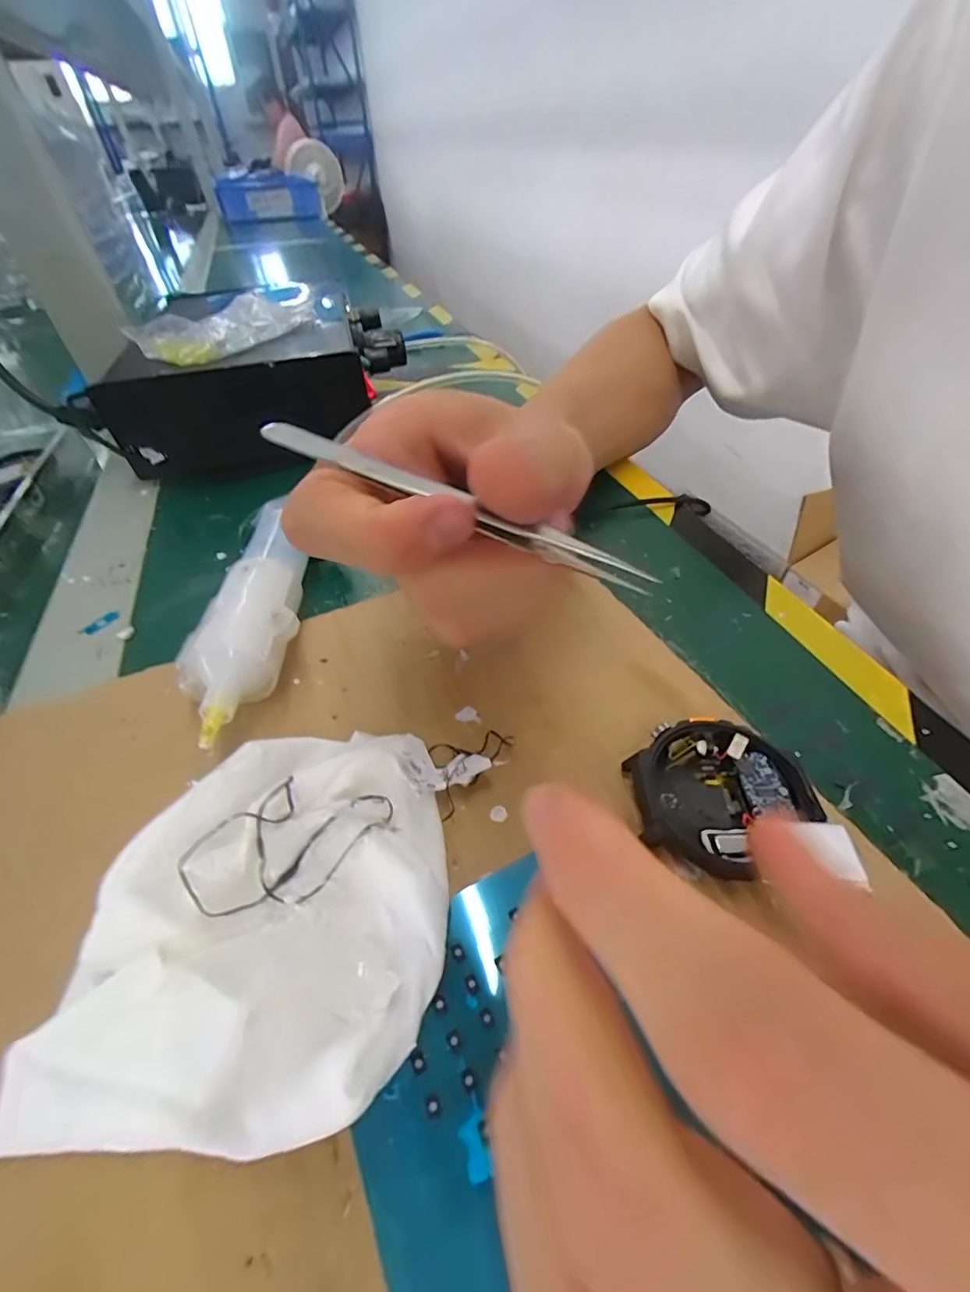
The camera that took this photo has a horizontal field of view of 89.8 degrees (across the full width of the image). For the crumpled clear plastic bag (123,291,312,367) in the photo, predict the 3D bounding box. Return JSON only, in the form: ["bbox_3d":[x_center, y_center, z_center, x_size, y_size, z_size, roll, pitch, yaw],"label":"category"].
[{"bbox_3d":[-0.171,-0.221,0.333,0.070,0.017,0.128,18,51,18],"label":"crumpled clear plastic bag"}]

